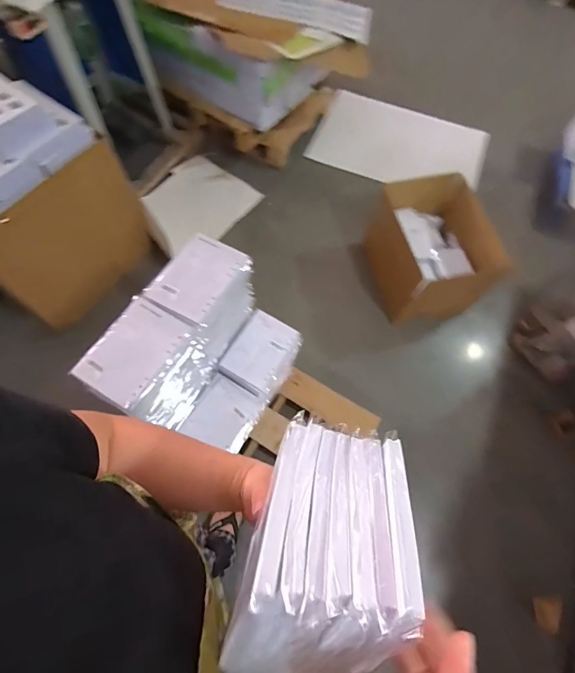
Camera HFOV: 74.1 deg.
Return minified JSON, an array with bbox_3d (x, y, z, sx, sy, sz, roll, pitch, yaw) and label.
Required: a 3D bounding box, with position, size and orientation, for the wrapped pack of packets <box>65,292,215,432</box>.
[{"bbox_3d":[-0.321,0.086,0.924,0.178,0.280,0.223,25,67,9],"label":"wrapped pack of packets"}]

